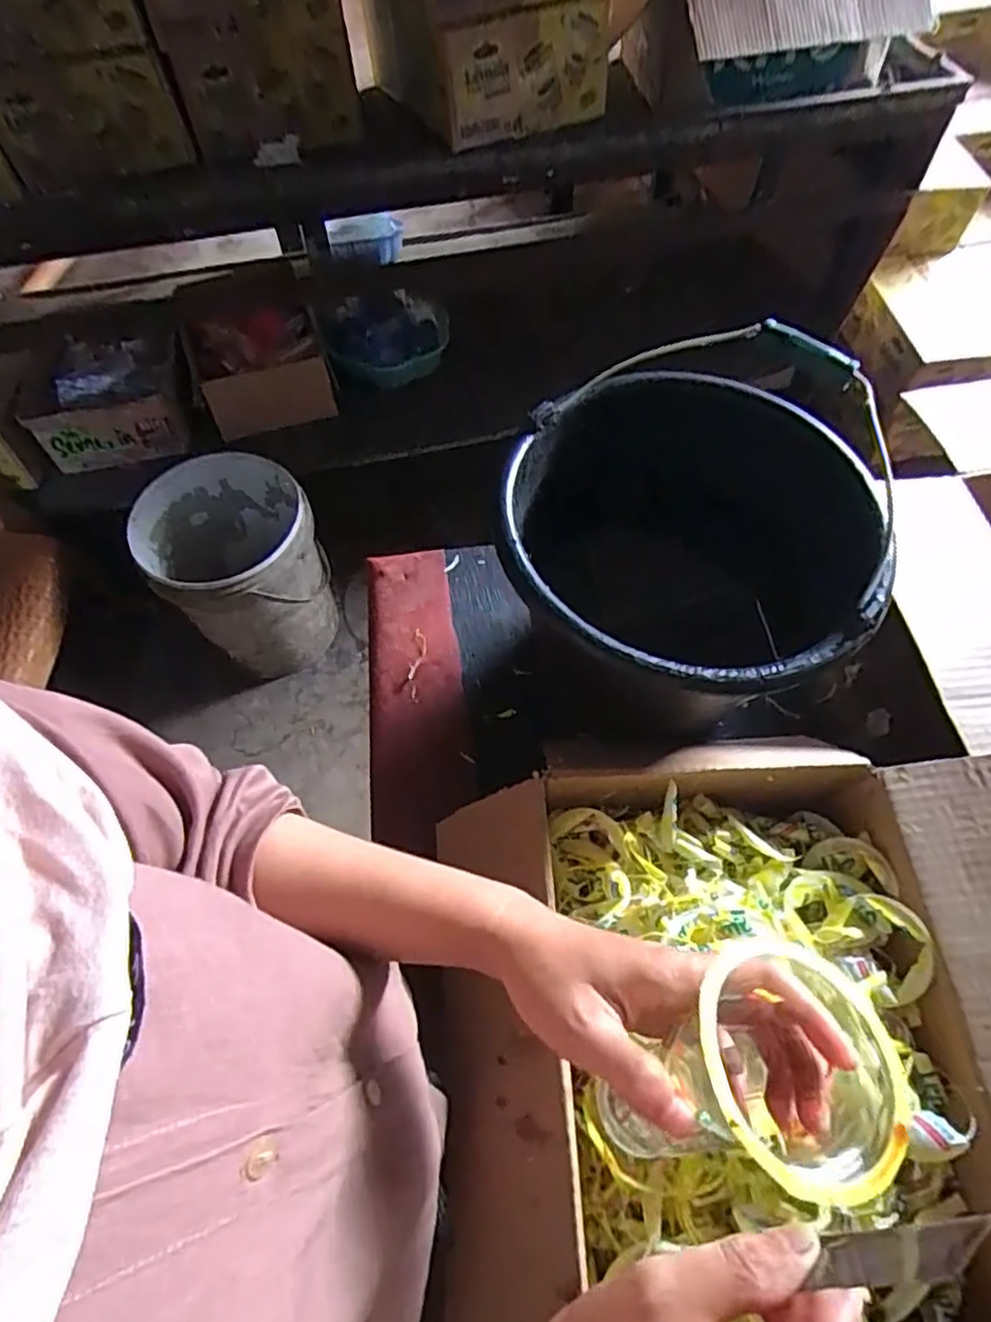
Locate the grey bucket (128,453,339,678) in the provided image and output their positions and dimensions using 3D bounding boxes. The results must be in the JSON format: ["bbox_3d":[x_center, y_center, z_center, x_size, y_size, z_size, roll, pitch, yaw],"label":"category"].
[{"bbox_3d":[-0.481,-0.177,1.312,0.289,0.337,0.318,-28,65,-12],"label":"grey bucket"}]

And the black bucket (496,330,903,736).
[{"bbox_3d":[0.150,-0.069,0.573,0.271,0.275,0.283,-1,63,1],"label":"black bucket"}]

